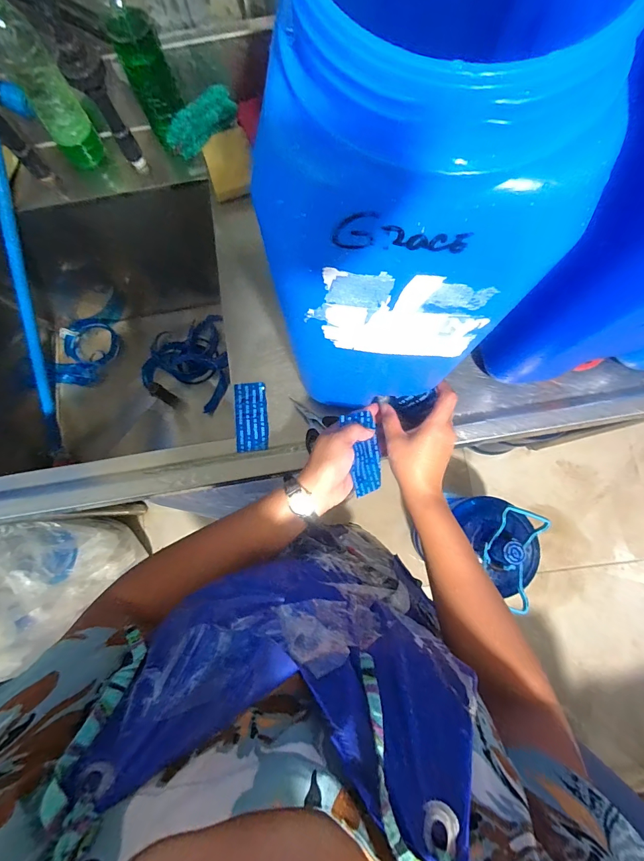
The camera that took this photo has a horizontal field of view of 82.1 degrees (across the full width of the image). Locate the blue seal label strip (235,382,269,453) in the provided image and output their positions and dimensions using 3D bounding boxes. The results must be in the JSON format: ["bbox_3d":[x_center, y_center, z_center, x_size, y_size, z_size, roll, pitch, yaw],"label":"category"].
[{"bbox_3d":[-0.099,-0.020,0.521,0.042,0.006,0.097,-3,79,-2],"label":"blue seal label strip"}]

